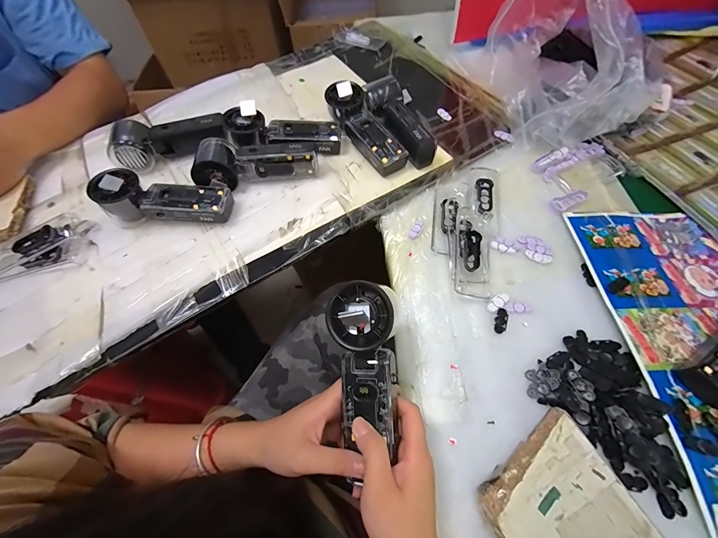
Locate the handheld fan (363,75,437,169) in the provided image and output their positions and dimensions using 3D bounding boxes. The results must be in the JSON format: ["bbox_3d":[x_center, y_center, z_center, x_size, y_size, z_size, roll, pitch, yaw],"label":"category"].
[{"bbox_3d":[0.056,-0.218,0.470,0.055,0.044,0.159,-19,63,-8],"label":"handheld fan"}]

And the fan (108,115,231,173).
[{"bbox_3d":[-0.275,-0.186,0.470,0.160,0.050,0.055,-8,60,-2],"label":"fan"}]

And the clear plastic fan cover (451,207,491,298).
[{"bbox_3d":[0.135,-0.022,0.383,0.045,0.017,0.113,5,69,5],"label":"clear plastic fan cover"}]

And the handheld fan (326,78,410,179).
[{"bbox_3d":[0.010,-0.205,0.465,0.048,0.039,0.155,-29,75,-17],"label":"handheld fan"}]

